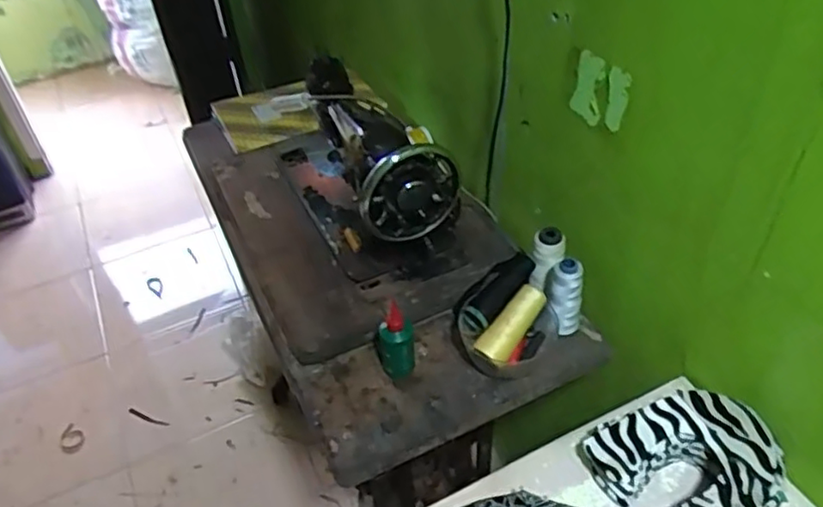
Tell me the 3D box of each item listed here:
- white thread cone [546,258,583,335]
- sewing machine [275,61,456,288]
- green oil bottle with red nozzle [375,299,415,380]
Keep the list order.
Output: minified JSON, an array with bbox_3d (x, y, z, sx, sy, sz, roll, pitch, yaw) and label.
[{"bbox_3d":[0.199,0.054,0.845,0.045,0.103,0.047,5,43,10],"label":"white thread cone"},{"bbox_3d":[-0.083,-0.153,1.002,0.175,0.210,0.386,-19,44,-16],"label":"sewing machine"},{"bbox_3d":[-0.019,0.113,0.825,0.047,0.099,0.047,-4,42,0],"label":"green oil bottle with red nozzle"}]

